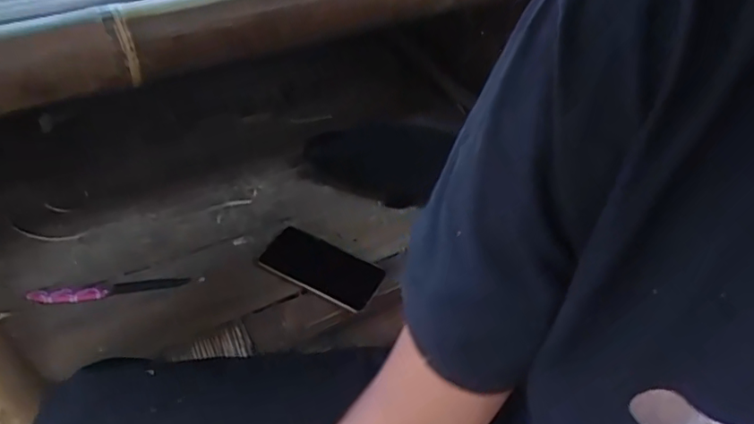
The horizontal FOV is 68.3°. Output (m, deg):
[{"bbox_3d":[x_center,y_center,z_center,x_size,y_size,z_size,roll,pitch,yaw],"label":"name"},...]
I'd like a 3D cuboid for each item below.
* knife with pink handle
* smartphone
[{"bbox_3d":[-0.347,0.100,0.717,0.191,0.009,0.025,-4,44,-11],"label":"knife with pink handle"},{"bbox_3d":[-0.075,0.073,0.758,0.163,0.015,0.081,21,45,15],"label":"smartphone"}]

